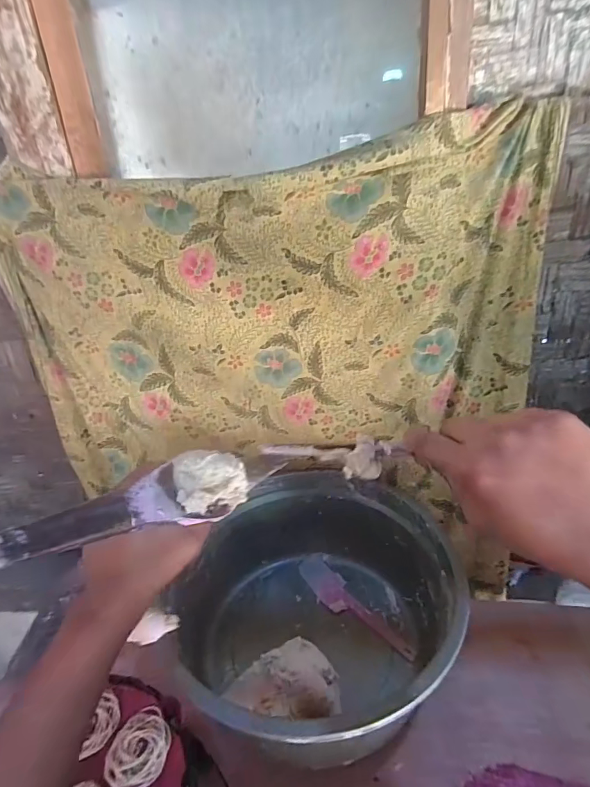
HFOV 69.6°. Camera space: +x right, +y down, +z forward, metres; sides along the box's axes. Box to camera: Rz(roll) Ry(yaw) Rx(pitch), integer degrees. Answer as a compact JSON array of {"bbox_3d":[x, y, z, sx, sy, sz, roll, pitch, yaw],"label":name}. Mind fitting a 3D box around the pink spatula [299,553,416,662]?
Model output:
[{"bbox_3d":[0.087,0.349,0.700,0.062,0.008,0.238,-19,28,-26],"label":"pink spatula"}]

